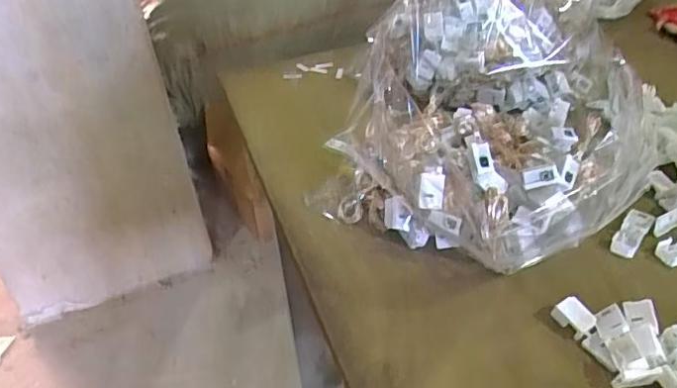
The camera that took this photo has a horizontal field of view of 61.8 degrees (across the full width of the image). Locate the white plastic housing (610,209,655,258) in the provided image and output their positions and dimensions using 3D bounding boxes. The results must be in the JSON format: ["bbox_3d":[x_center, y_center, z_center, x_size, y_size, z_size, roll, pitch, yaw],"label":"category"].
[{"bbox_3d":[0.236,0.030,0.454,0.018,0.010,0.055,27,49,32],"label":"white plastic housing"}]

